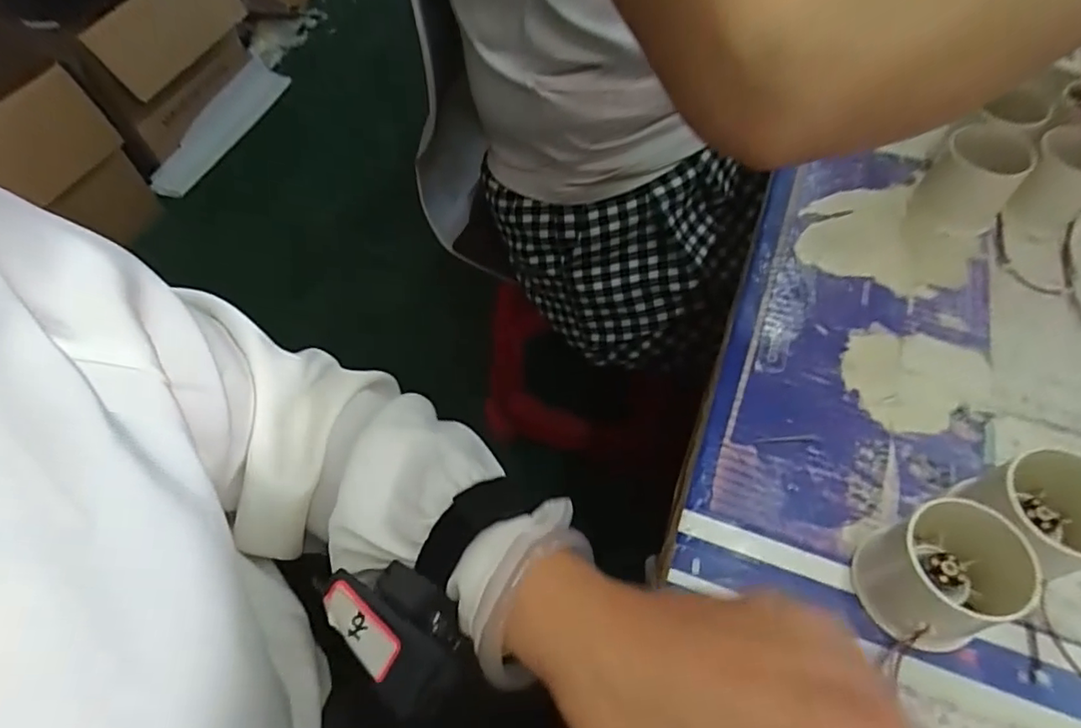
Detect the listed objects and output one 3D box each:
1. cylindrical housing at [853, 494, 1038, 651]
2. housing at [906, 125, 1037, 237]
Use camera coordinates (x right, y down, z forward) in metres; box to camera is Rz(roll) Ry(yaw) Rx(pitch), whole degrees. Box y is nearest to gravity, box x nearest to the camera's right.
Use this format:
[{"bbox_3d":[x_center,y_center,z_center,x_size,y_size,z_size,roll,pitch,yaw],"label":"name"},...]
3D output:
[{"bbox_3d":[0.184,0.093,0.270,0.067,0.047,0.055,-21,58,-11],"label":"cylindrical housing"},{"bbox_3d":[0.283,-0.119,0.394,0.051,0.053,0.043,39,67,24],"label":"housing"}]

